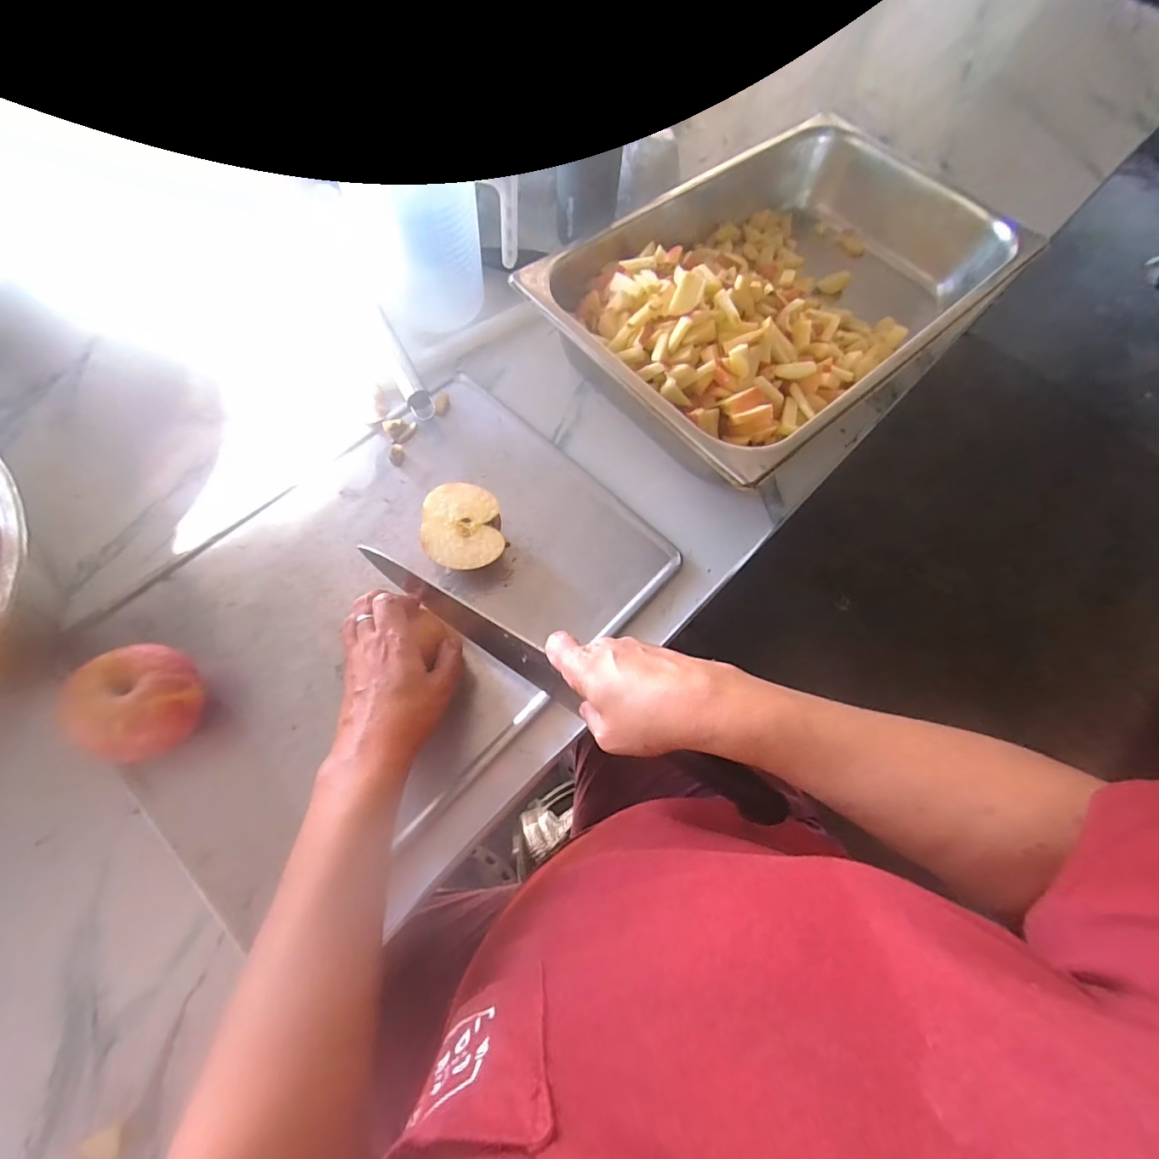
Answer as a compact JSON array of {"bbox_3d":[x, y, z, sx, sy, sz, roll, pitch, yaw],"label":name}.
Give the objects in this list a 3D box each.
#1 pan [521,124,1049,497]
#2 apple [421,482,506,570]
[{"bbox_3d":[0.217,-0.318,0.547,0.490,0.109,0.319,-38,74,-17],"label":"pan"},{"bbox_3d":[-0.106,-0.043,0.453,0.068,0.041,0.079,-9,68,-7],"label":"apple"}]

